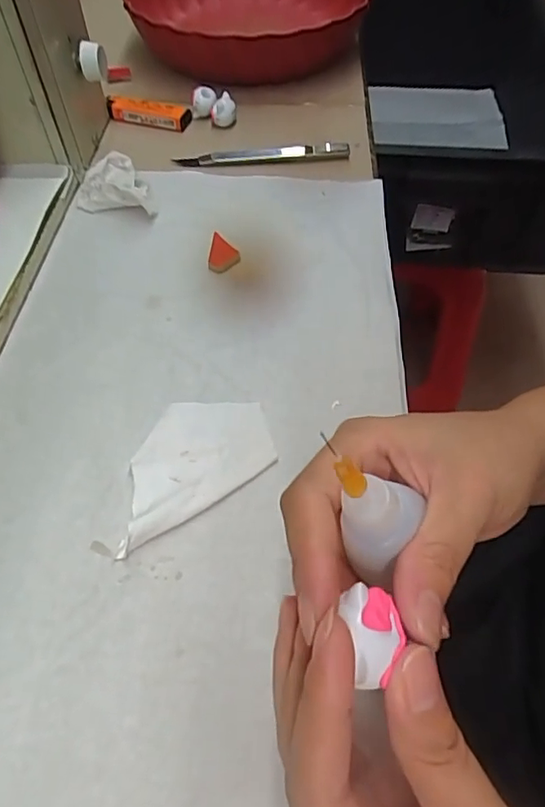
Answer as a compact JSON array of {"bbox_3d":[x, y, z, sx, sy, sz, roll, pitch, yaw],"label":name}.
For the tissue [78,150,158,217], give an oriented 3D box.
[{"bbox_3d":[-0.118,-0.167,0.407,0.060,0.021,0.050,2,56,2],"label":"tissue"}]

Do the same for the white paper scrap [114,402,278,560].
[{"bbox_3d":[-0.045,0.027,0.281,0.095,0.011,0.062,-28,59,-17],"label":"white paper scrap"}]

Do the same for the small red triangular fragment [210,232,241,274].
[{"bbox_3d":[-0.033,-0.105,0.372,0.020,0.005,0.034,5,56,4],"label":"small red triangular fragment"}]

